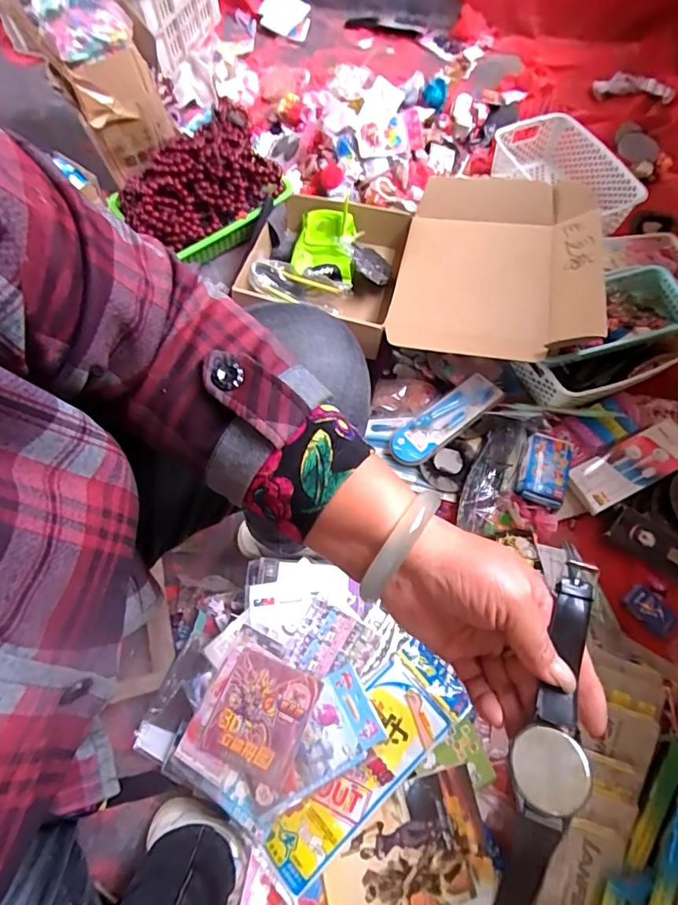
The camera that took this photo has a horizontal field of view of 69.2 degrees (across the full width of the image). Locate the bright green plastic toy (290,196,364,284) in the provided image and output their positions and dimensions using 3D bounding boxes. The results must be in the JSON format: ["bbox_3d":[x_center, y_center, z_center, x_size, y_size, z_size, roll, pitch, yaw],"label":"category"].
[{"bbox_3d":[-0.023,-0.410,0.953,0.119,0.054,0.218,6,67,4],"label":"bright green plastic toy"}]

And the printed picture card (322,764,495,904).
[{"bbox_3d":[0.080,0.477,0.584,0.198,0.008,0.139,-10,79,-12],"label":"printed picture card"}]

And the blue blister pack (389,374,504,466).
[{"bbox_3d":[0.175,-0.054,0.810,0.210,0.025,0.064,-37,70,-13],"label":"blue blister pack"}]

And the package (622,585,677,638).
[{"bbox_3d":[0.454,0.229,0.716,0.072,0.015,0.042,39,73,17],"label":"package"}]

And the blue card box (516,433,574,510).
[{"bbox_3d":[0.317,0.027,0.752,0.071,0.025,0.106,19,68,10],"label":"blue card box"}]

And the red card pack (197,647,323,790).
[{"bbox_3d":[-0.096,0.320,0.600,0.113,0.011,0.123,20,68,11],"label":"red card pack"}]

